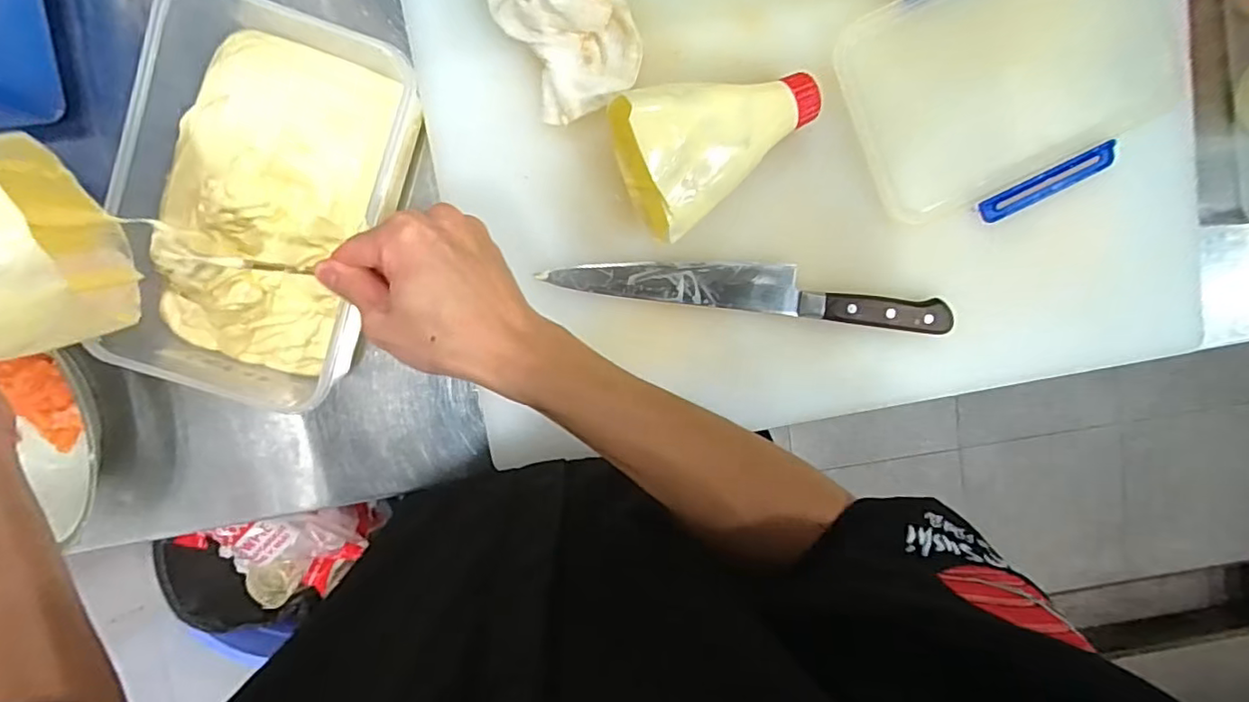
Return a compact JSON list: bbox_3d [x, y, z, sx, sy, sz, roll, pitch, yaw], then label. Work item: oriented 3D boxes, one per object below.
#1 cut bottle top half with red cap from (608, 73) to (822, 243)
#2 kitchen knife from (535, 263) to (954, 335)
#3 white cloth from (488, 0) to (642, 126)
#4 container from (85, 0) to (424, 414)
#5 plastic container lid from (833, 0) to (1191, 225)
[{"bbox_3d":[0.071,-0.147,0.413,0.141,0.072,0.090,-24,97,-1],"label":"cut bottle top half with red cap"},{"bbox_3d":[0.095,-0.048,0.459,0.307,0.018,0.036,7,96,-4],"label":"kitchen knife"},{"bbox_3d":[-0.038,-0.236,0.411,0.104,0.053,0.125,-19,97,-1],"label":"white cloth"},{"bbox_3d":[-0.253,-0.097,0.427,0.160,0.080,0.269,21,94,-5],"label":"container"},{"bbox_3d":[0.289,-0.202,0.444,0.232,0.018,0.182,-25,97,-1],"label":"plastic container lid"}]

